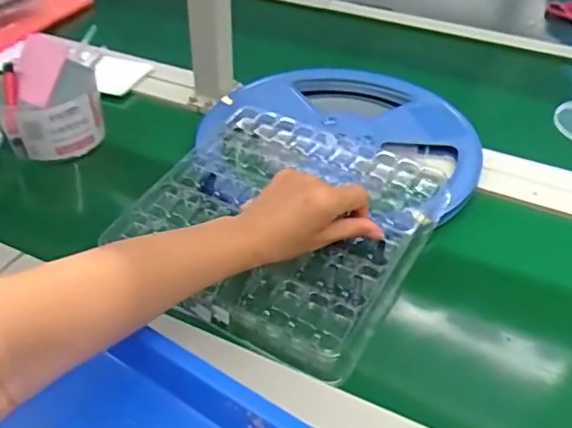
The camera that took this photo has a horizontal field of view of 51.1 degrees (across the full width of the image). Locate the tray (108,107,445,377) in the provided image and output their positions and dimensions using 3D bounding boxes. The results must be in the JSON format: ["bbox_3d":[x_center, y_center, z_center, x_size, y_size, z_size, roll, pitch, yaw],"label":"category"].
[{"bbox_3d":[-0.007,0.005,0.579,0.259,0.025,0.254,23,53,20],"label":"tray"}]

